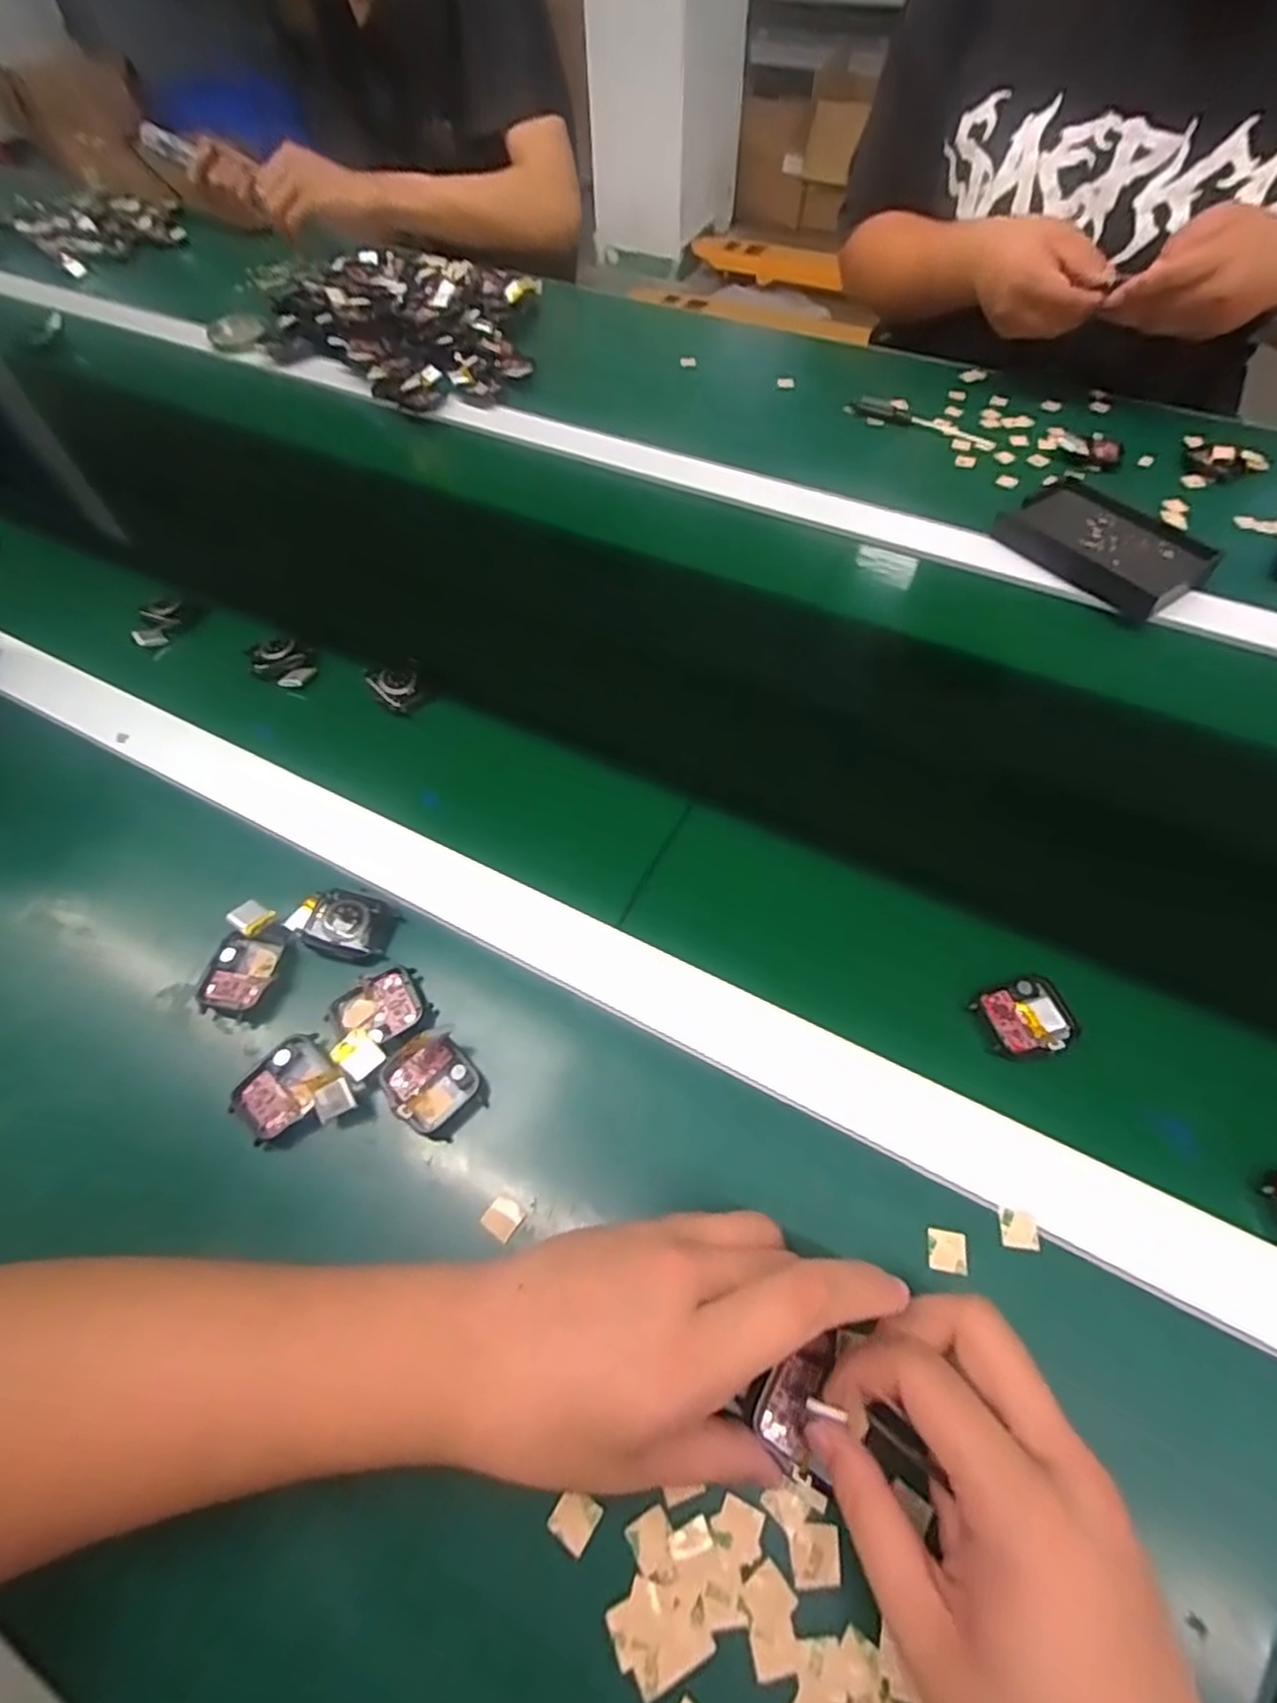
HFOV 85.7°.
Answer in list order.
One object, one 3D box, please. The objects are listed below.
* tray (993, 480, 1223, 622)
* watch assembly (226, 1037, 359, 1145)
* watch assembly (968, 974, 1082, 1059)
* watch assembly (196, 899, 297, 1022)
[{"bbox_3d":[0.364,-0.240,0.541,0.105,0.021,0.139,-31,62,-18],"label":"tray"},{"bbox_3d":[-0.166,0.118,0.328,0.050,0.024,0.047,40,66,23],"label":"watch assembly"},{"bbox_3d":[0.195,0.083,0.346,0.045,0.005,0.038,-16,59,-9],"label":"watch assembly"},{"bbox_3d":[-0.207,0.058,0.365,0.035,0.018,0.057,15,59,10],"label":"watch assembly"}]

